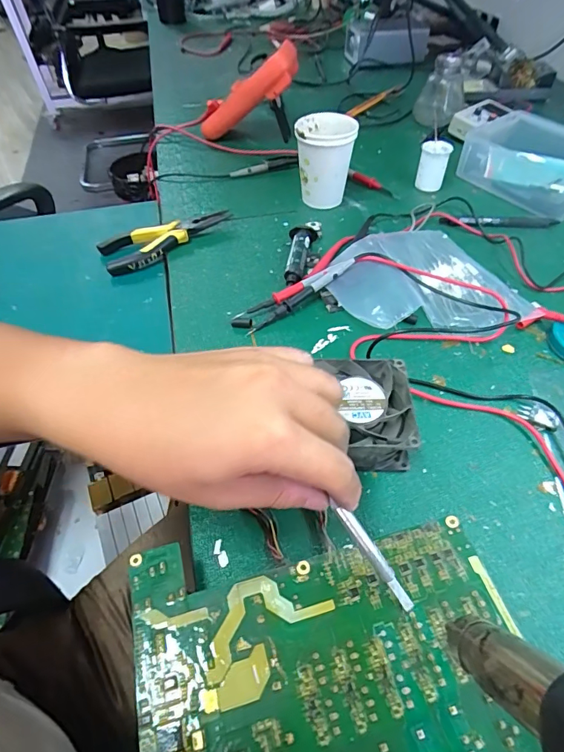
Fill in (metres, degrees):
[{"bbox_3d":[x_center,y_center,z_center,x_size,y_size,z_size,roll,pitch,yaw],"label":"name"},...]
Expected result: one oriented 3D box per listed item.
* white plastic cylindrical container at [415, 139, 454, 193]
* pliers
[{"bbox_3d":[0.198,-0.275,0.569,0.034,0.051,0.029,22,55,18],"label":"white plastic cylindrical container"},{"bbox_3d":[-0.131,-0.160,0.508,0.157,0.022,0.057,-18,53,-12],"label":"pliers"}]

